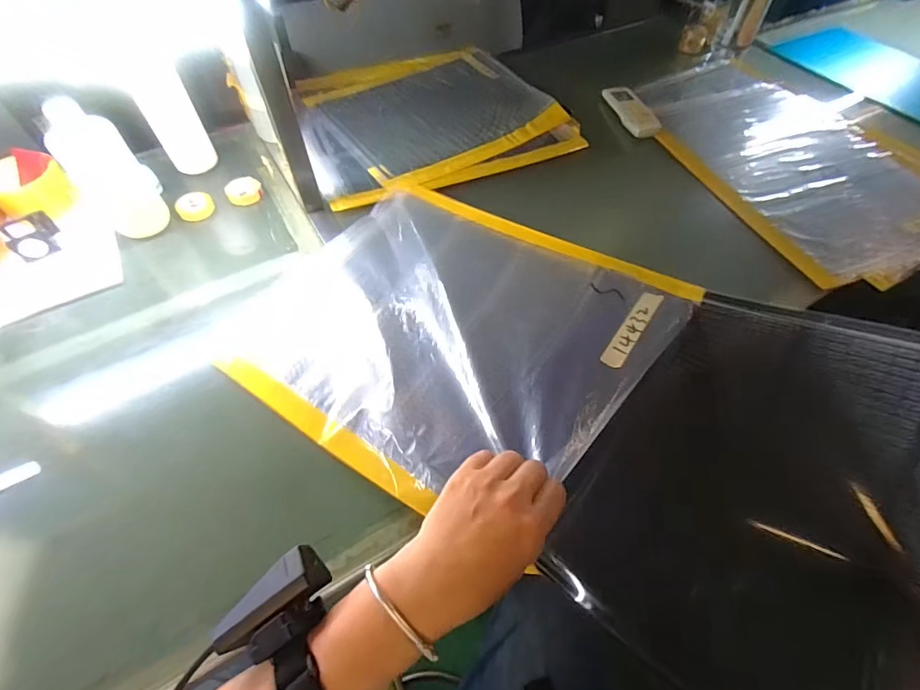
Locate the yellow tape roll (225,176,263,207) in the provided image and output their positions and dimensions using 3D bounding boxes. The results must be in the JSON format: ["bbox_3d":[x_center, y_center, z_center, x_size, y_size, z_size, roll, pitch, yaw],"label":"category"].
[{"bbox_3d":[-0.331,-0.236,0.671,0.048,0.023,0.048,0,57,-1],"label":"yellow tape roll"}]

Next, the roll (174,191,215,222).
[{"bbox_3d":[-0.394,-0.207,0.651,0.050,0.019,0.050,0,57,-1],"label":"roll"}]

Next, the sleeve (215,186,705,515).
[{"bbox_3d":[-0.026,-0.029,0.508,0.451,0.096,0.362,31,62,18],"label":"sleeve"}]

